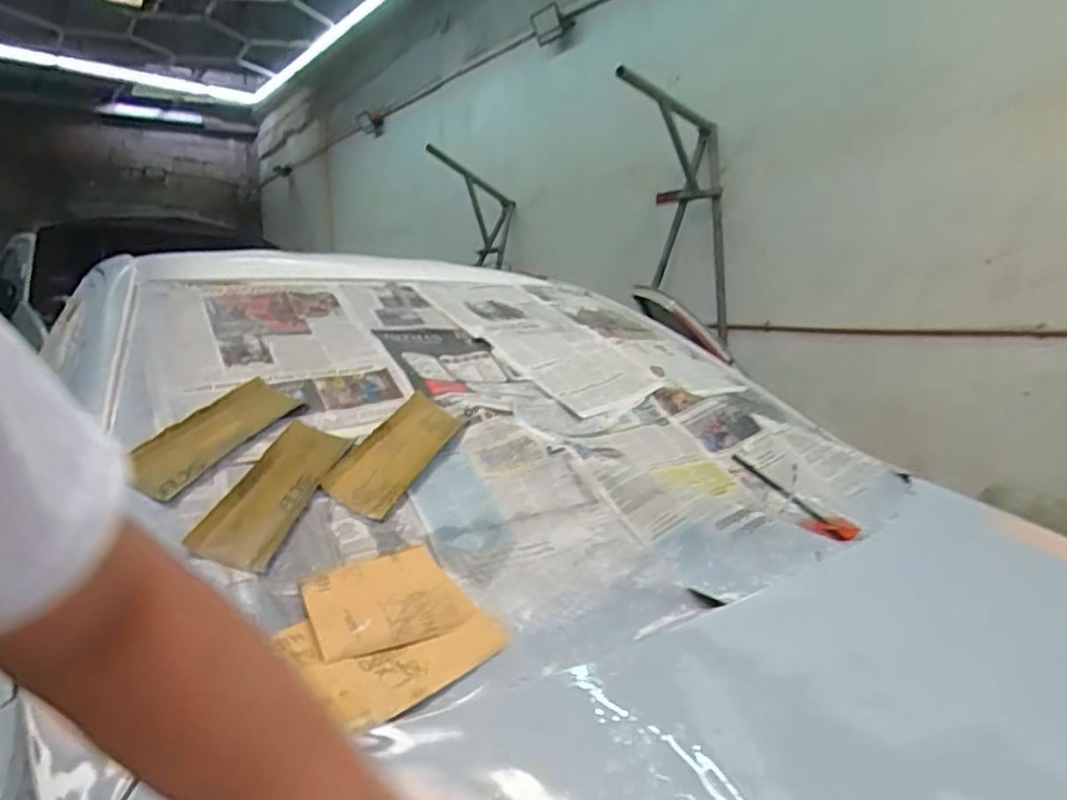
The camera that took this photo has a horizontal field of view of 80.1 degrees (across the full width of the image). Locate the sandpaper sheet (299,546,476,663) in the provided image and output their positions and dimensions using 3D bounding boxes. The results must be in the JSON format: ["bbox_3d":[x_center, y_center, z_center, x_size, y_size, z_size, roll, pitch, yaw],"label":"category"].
[{"bbox_3d":[-0.152,0.209,0.663,0.156,0.011,0.116,-6,36,-33],"label":"sandpaper sheet"}]

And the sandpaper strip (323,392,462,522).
[{"bbox_3d":[-0.182,0.068,0.847,0.091,0.009,0.225,29,39,5],"label":"sandpaper strip"}]

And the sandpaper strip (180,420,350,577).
[{"bbox_3d":[-0.307,0.106,0.759,0.087,0.012,0.217,20,42,2],"label":"sandpaper strip"}]

